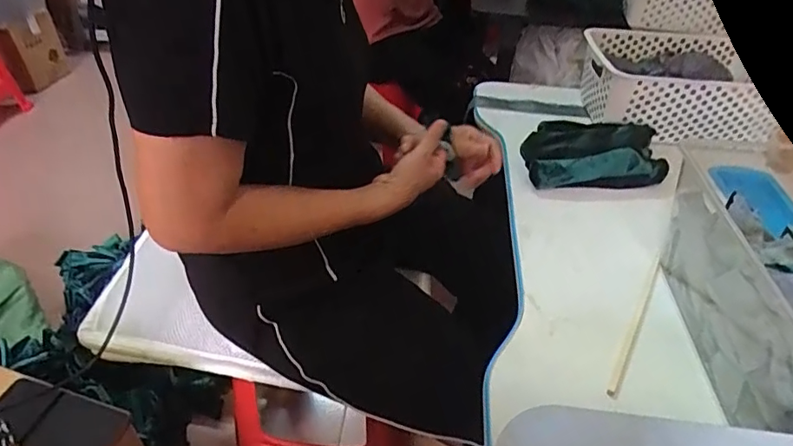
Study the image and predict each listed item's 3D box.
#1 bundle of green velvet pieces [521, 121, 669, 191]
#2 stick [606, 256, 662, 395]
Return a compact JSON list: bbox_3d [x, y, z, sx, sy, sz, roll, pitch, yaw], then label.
[{"bbox_3d":[0.276,-0.100,0.736,0.197,0.047,0.101,0,38,-4],"label":"bundle of green velvet pieces"},{"bbox_3d":[0.246,0.098,0.530,0.009,0.013,0.200,23,42,24],"label":"stick"}]

